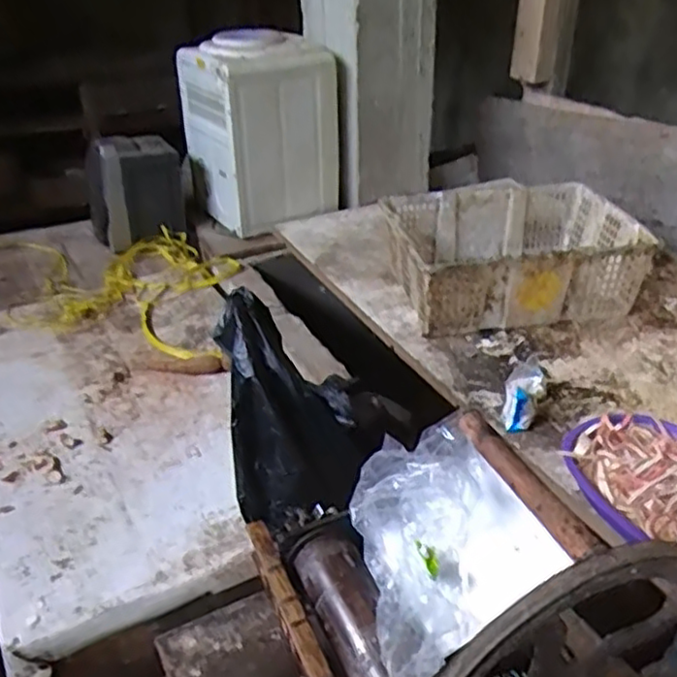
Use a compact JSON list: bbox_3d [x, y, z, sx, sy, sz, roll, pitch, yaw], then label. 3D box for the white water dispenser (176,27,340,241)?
[{"bbox_3d":[-0.203,-0.538,1.771,0.301,0.429,0.314,-19,36,-26],"label":"white water dispenser"}]

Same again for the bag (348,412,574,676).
[{"bbox_3d":[0.078,0.167,0.551,0.182,0.102,0.151,-23,38,-30],"label":"bag"}]

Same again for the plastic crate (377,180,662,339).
[{"bbox_3d":[0.349,-0.175,1.420,0.471,0.153,0.331,-6,32,-8],"label":"plastic crate"}]

